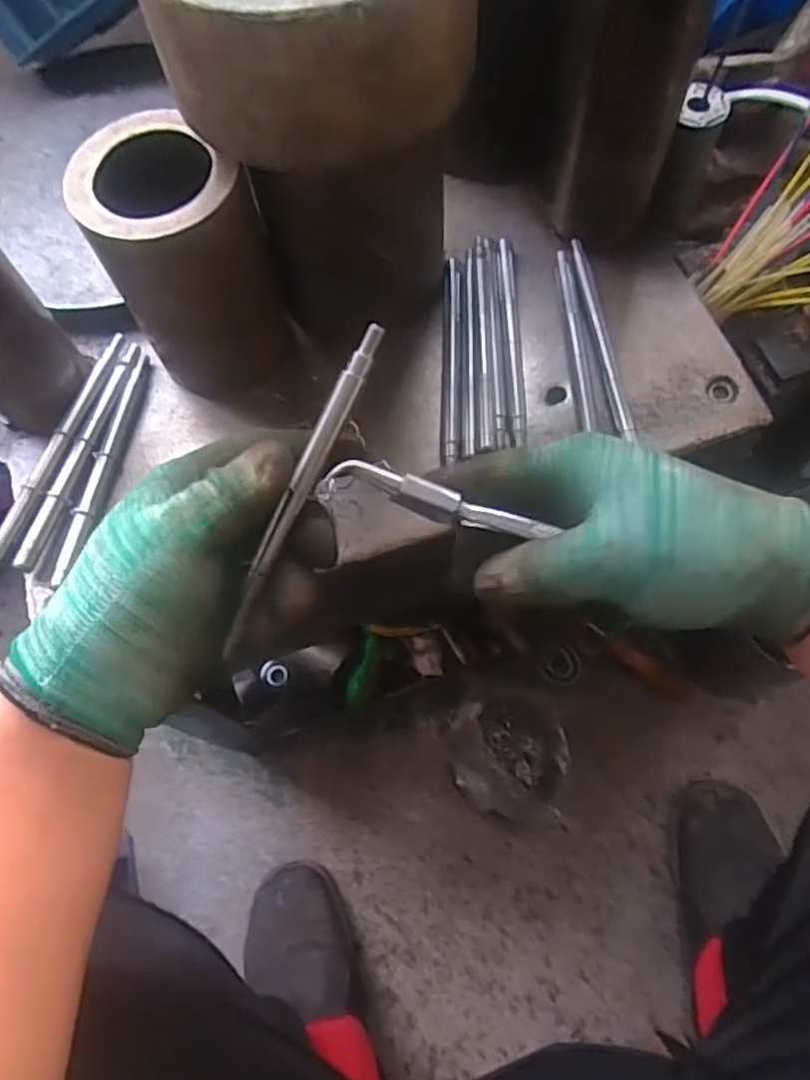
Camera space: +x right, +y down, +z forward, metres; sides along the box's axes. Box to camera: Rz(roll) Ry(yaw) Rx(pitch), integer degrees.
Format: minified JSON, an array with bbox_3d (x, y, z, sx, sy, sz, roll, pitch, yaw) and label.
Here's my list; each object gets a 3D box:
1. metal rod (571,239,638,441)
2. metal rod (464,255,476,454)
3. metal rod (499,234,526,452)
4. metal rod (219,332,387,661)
[{"bbox_3d":[0.126,-0.133,0.450,0.010,0.008,0.156,-9,67,0],"label":"metal rod"},{"bbox_3d":[0.042,-0.125,0.450,0.008,0.005,0.160,1,67,4],"label":"metal rod"},{"bbox_3d":[0.071,-0.132,0.454,0.010,0.009,0.160,-1,67,3],"label":"metal rod"},{"bbox_3d":[-0.045,-0.022,0.307,0.009,0.006,0.152,29,99,14],"label":"metal rod"}]

